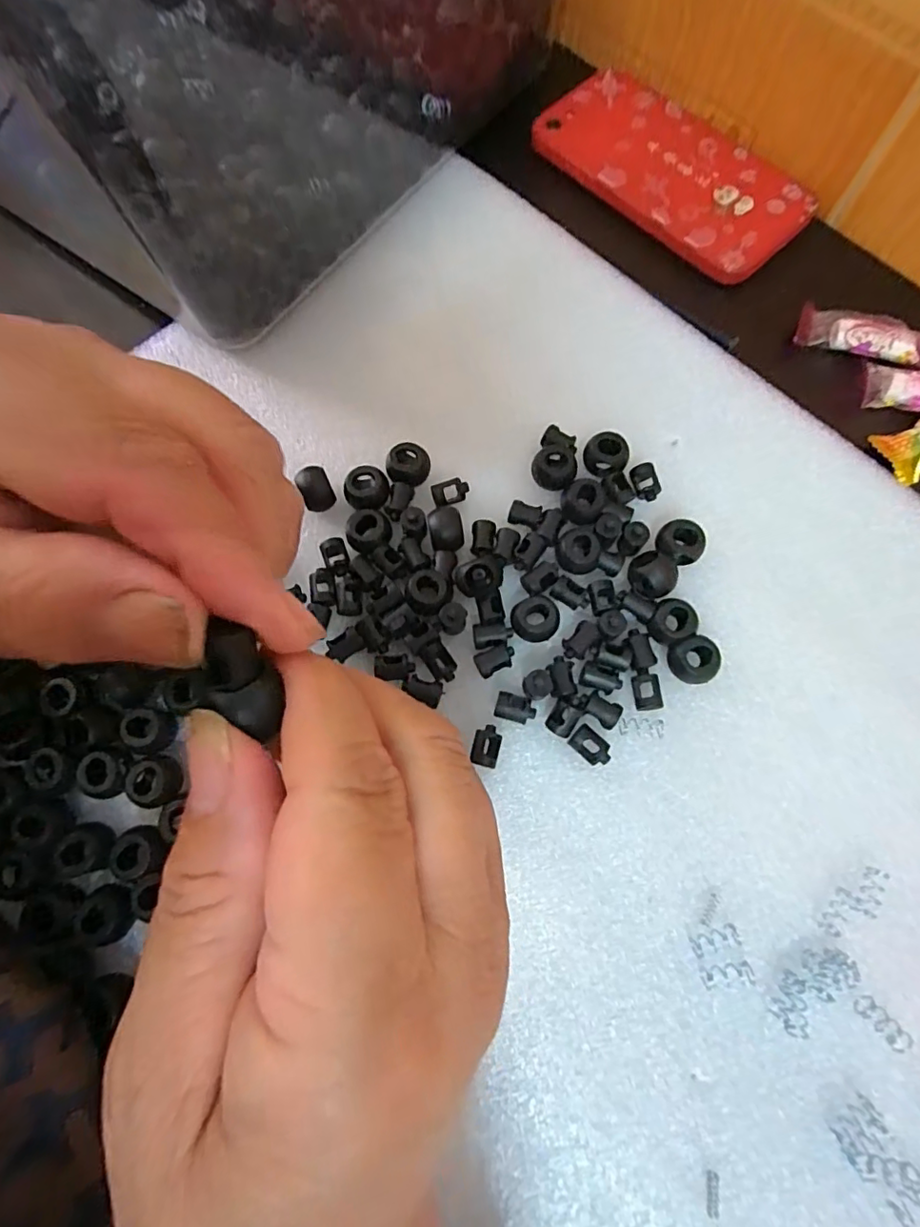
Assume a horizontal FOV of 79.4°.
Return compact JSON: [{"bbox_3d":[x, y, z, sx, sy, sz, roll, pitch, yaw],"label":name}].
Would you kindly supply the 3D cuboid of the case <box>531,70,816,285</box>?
[{"bbox_3d":[0.109,-0.229,0.285,0.073,0.011,0.139,-40,77,-10],"label":"case"}]

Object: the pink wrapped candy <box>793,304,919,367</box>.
[{"bbox_3d":[0.187,-0.126,0.250,0.062,0.006,0.021,15,74,5],"label":"pink wrapped candy"}]

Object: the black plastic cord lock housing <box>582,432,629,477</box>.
[{"bbox_3d":[0.060,-0.064,0.228,0.017,0.012,0.017,0,73,1],"label":"black plastic cord lock housing"}]

